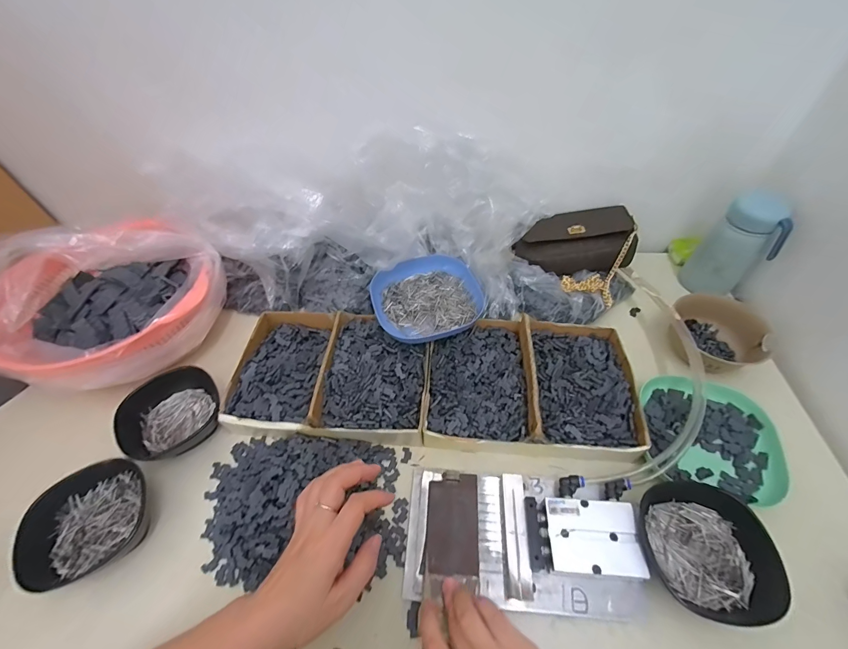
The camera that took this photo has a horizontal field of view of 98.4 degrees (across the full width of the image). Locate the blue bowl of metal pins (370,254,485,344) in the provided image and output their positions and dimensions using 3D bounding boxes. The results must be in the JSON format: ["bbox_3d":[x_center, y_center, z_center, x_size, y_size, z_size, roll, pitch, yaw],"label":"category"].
[{"bbox_3d":[0.005,-0.035,0.520,0.147,0.037,0.136,-1,51,2],"label":"blue bowl of metal pins"}]

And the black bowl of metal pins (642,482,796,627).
[{"bbox_3d":[0.260,0.210,0.345,0.104,0.042,0.109,-1,51,2],"label":"black bowl of metal pins"}]

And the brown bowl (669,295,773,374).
[{"bbox_3d":[0.384,0.028,0.486,0.113,0.065,0.119,-1,51,2],"label":"brown bowl"}]

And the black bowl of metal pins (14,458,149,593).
[{"bbox_3d":[-0.339,0.202,0.378,0.109,0.049,0.104,-1,51,2],"label":"black bowl of metal pins"}]

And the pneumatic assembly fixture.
[{"bbox_3d":[0.094,0.205,0.358,0.214,0.030,0.112,3,51,8],"label":"pneumatic assembly fixture"}]

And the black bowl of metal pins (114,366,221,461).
[{"bbox_3d":[-0.309,0.114,0.451,0.111,0.051,0.101,-1,51,2],"label":"black bowl of metal pins"}]

